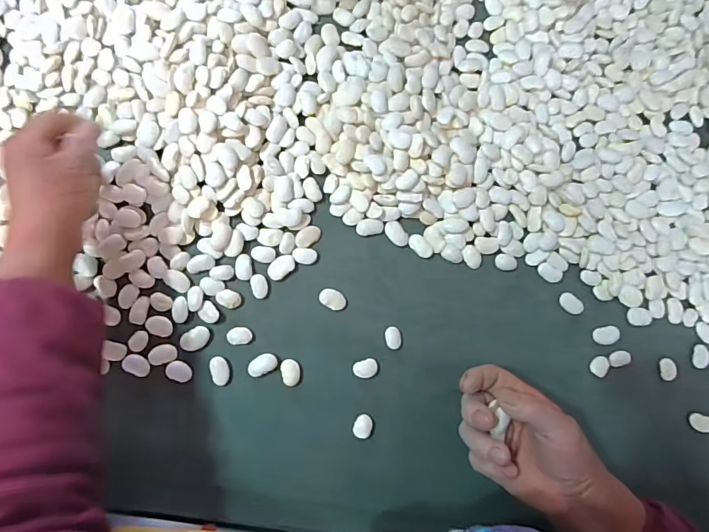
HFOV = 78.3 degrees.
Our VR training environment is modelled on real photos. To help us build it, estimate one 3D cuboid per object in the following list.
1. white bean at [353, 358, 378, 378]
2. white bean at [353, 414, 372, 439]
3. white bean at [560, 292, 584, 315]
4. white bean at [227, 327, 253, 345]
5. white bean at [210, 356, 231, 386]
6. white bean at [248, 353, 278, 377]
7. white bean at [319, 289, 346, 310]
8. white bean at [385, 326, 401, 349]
[{"bbox_3d":[0.011,0.095,0.400,0.022,0.004,0.017,-17,83,-7],"label":"white bean"},{"bbox_3d":[0.008,0.144,0.389,0.015,0.004,0.021,26,80,0],"label":"white bean"},{"bbox_3d":[0.213,0.037,0.428,0.025,0.004,0.016,36,80,2],"label":"white bean"},{"bbox_3d":[-0.104,0.064,0.395,0.022,0.004,0.016,1,81,-4],"label":"white bean"},{"bbox_3d":[-0.120,0.094,0.388,0.016,0.004,0.025,-18,83,-7],"label":"white bean"},{"bbox_3d":[-0.083,0.088,0.391,0.026,0.004,0.017,-24,84,-8],"label":"white bean"},{"bbox_3d":[-0.020,0.031,0.409,0.026,0.004,0.017,28,80,0],"label":"white bean"},{"bbox_3d":[0.037,0.067,0.407,0.015,0.004,0.021,-12,82,-6],"label":"white bean"}]

